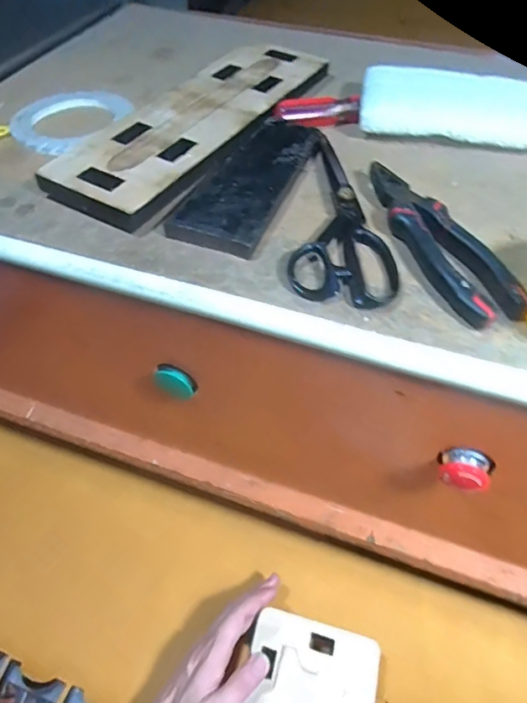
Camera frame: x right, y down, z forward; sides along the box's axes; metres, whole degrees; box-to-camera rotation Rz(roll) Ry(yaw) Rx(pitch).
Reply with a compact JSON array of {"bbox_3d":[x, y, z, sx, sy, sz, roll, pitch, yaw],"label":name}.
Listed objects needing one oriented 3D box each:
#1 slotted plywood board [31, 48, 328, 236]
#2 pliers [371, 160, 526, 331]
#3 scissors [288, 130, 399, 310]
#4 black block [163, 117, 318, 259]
[{"bbox_3d":[-0.059,-0.238,0.521,0.113,0.031,0.345,25,56,18],"label":"slotted plywood board"},{"bbox_3d":[0.134,-0.093,0.415,0.057,0.022,0.192,-15,54,-11],"label":"pliers"},{"bbox_3d":[0.067,-0.126,0.441,0.080,0.016,0.229,3,52,2],"label":"scissors"},{"bbox_3d":[-0.011,-0.158,0.468,0.074,0.019,0.199,17,54,13],"label":"black block"}]

